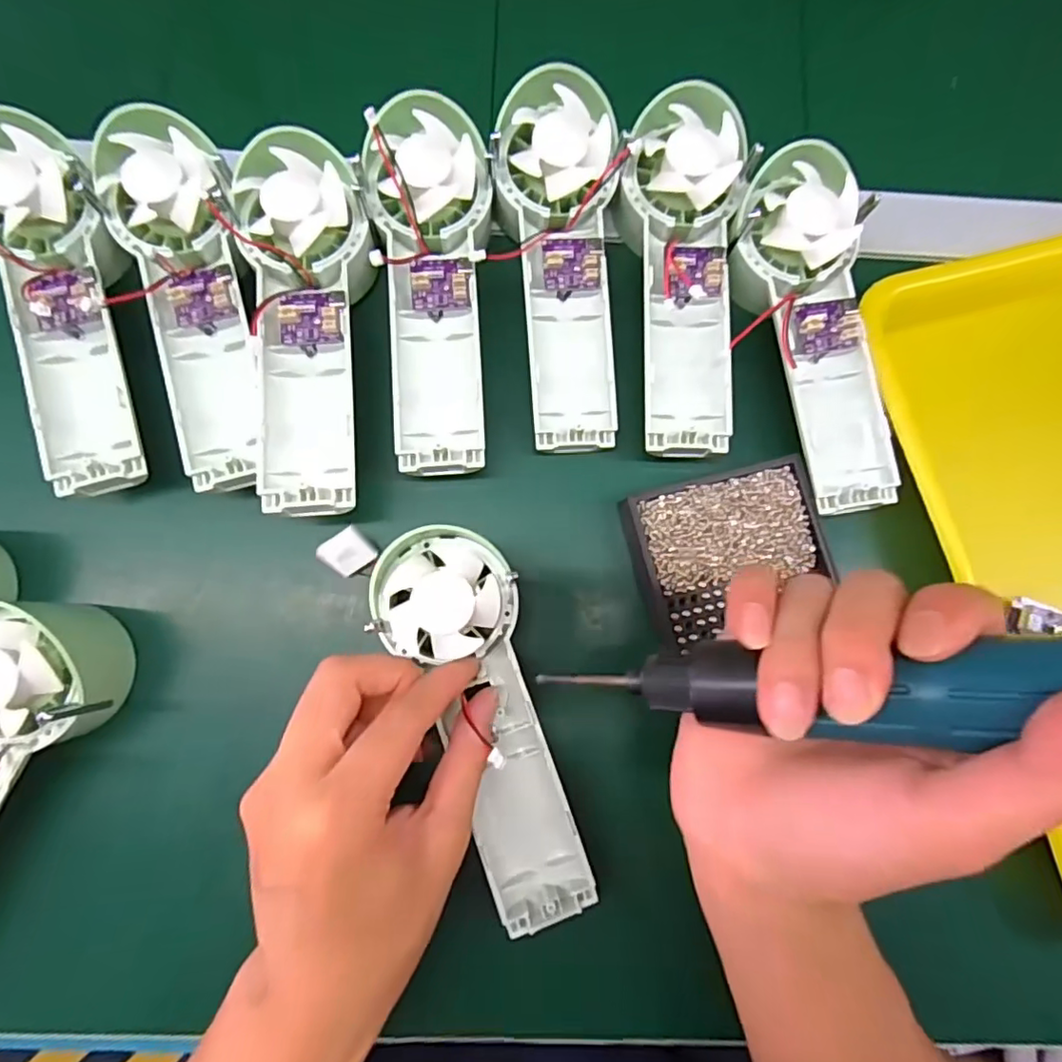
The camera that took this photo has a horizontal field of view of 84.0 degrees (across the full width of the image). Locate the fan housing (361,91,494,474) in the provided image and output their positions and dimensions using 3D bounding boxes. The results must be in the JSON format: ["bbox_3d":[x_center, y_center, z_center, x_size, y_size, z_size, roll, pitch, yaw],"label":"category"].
[{"bbox_3d":[-0.048,-0.116,0.286,0.057,0.036,0.173,-3,81,-2],"label":"fan housing"}]

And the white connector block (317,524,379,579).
[{"bbox_3d":[-0.089,0.011,0.288,0.023,0.015,0.019,-34,84,-6],"label":"white connector block"}]

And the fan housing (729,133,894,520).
[{"bbox_3d":[0.143,-0.099,0.285,0.060,0.032,0.174,-10,82,-3],"label":"fan housing"}]

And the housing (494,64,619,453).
[{"bbox_3d":[0.017,-0.129,0.297,0.056,0.026,0.175,-5,96,-2],"label":"housing"}]

